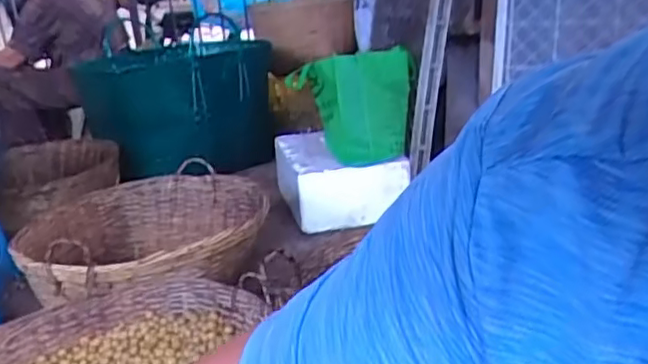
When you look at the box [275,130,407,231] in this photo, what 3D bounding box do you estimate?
[{"bbox_3d":[0.040,-0.019,1.759,0.297,0.185,0.289,-13,23,-14],"label":"box"}]

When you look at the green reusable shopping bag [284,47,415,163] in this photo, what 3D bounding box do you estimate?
[{"bbox_3d":[0.079,-0.209,1.692,0.311,0.262,0.197,-5,23,6],"label":"green reusable shopping bag"}]

